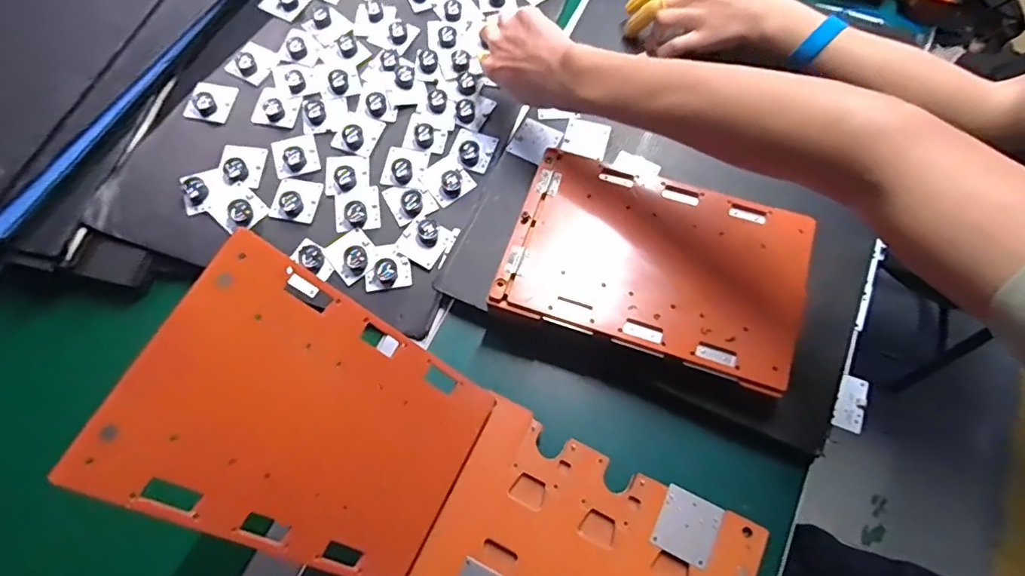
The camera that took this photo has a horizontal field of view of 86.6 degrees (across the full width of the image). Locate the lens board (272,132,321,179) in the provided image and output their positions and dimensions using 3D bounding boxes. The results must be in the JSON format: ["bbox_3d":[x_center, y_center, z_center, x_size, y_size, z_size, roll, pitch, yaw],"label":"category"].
[{"bbox_3d":[-0.235,-0.146,0.584,0.044,0.011,0.049,-18,69,-5],"label":"lens board"}]

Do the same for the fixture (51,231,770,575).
[{"bbox_3d":[-0.037,0.143,0.383,0.418,0.101,0.166,33,71,-14],"label":"fixture"}]

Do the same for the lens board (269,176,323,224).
[{"bbox_3d":[-0.226,-0.094,0.568,0.045,0.013,0.048,8,69,5],"label":"lens board"}]

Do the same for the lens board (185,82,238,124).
[{"bbox_3d":[-0.334,-0.208,0.603,0.039,0.019,0.050,6,69,4],"label":"lens board"}]

